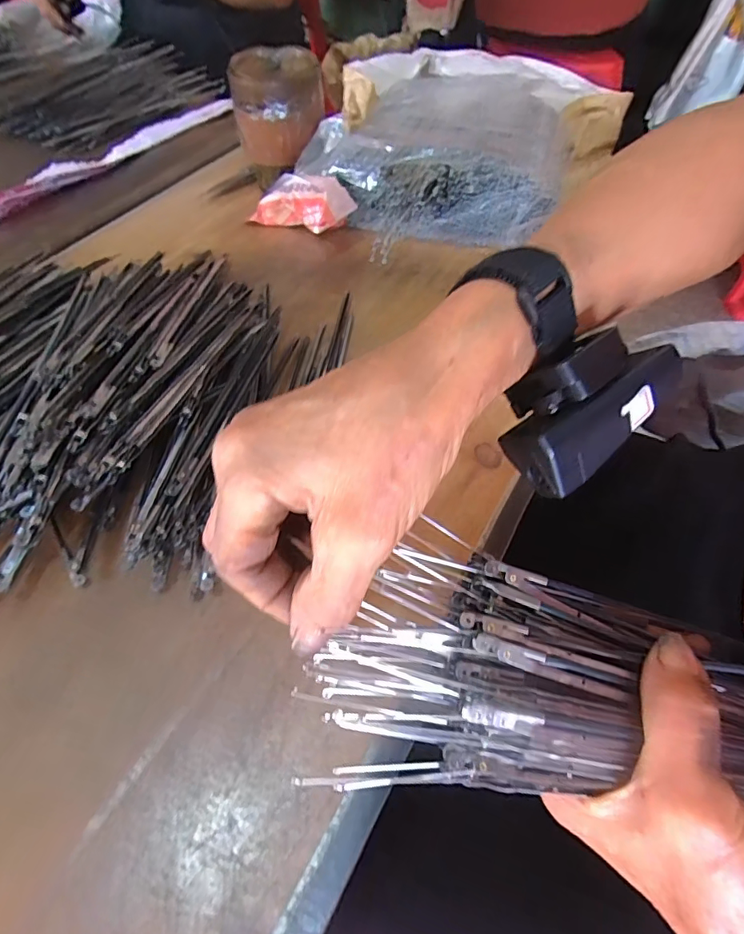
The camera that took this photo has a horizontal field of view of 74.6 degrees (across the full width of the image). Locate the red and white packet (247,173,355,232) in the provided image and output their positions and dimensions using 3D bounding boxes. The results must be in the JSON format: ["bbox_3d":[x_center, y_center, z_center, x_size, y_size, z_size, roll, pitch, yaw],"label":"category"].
[{"bbox_3d":[-0.069,-0.248,0.464,0.113,0.047,0.031,17,55,32],"label":"red and white packet"}]

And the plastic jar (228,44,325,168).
[{"bbox_3d":[-0.091,-0.352,0.477,0.083,0.071,0.083,0,55,0],"label":"plastic jar"}]

